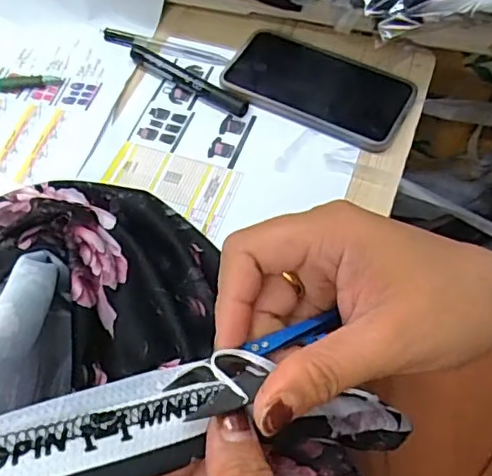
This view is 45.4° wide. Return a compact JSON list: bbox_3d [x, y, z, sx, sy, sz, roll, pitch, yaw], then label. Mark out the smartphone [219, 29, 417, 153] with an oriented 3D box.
[{"bbox_3d":[0.065,-0.139,0.534,0.166,0.019,0.088,27,63,16],"label":"smartphone"}]

